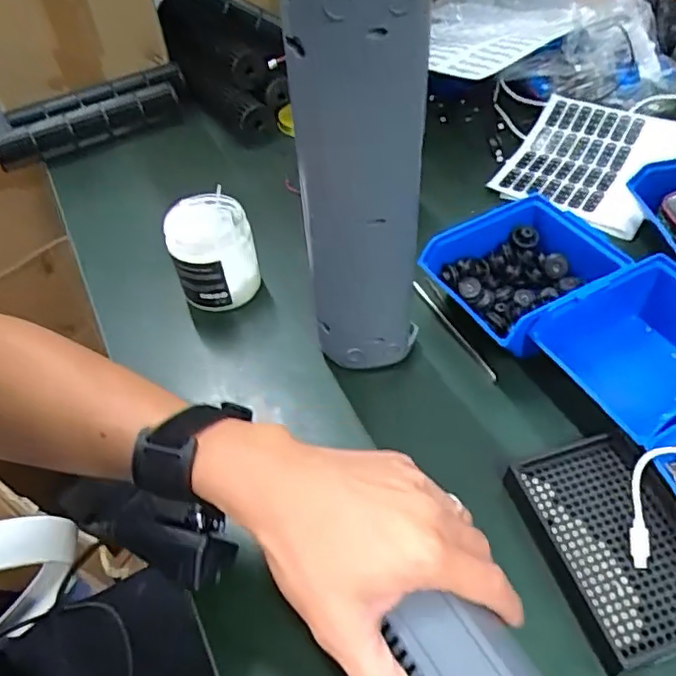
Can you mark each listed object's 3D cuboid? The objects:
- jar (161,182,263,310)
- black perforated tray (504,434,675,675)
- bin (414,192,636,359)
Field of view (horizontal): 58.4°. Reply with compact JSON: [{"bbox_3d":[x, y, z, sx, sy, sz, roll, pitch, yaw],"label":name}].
[{"bbox_3d":[-0.113,-0.074,0.561,0.071,0.096,0.071,-2,49,3],"label":"jar"},{"bbox_3d":[0.183,0.132,0.393,0.101,0.025,0.135,-15,50,-8],"label":"black perforated tray"},{"bbox_3d":[0.162,-0.052,0.522,0.143,0.067,0.117,-27,53,-17],"label":"bin"}]

